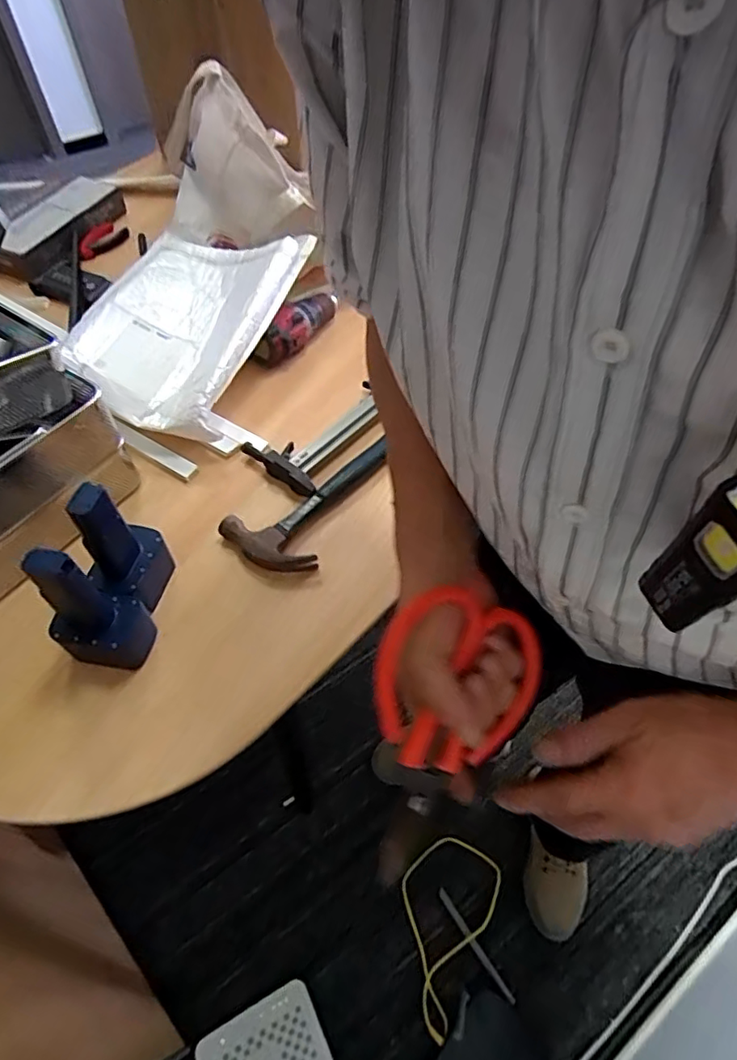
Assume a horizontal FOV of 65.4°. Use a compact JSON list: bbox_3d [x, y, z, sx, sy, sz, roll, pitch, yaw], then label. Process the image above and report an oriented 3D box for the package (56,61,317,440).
[{"bbox_3d":[-0.209,-0.350,0.736,0.228,0.128,0.498,6,69,4],"label":"package"}]

